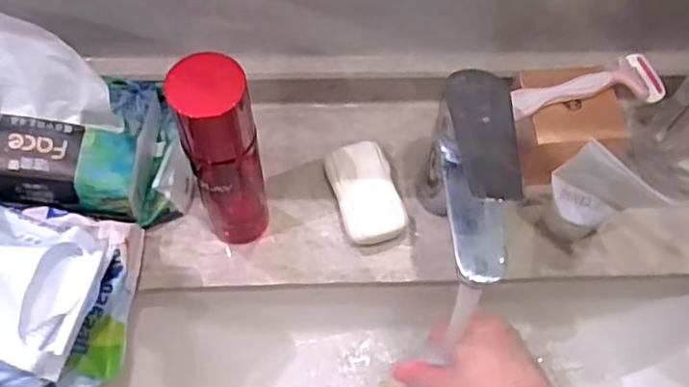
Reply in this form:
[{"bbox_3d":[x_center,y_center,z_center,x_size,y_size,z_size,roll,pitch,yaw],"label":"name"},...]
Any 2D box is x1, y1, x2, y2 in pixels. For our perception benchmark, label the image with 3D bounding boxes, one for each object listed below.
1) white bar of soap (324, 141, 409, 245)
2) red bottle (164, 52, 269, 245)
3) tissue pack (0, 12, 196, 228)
[{"bbox_3d":[0.017,0.002,0.506,0.046,0.026,0.083,-15,65,-10],"label":"white bar of soap"},{"bbox_3d":[-0.077,-0.019,0.430,0.044,0.174,0.043,-13,64,-8],"label":"red bottle"},{"bbox_3d":[-0.197,-0.044,0.470,0.157,0.128,0.099,4,63,1],"label":"tissue pack"}]

